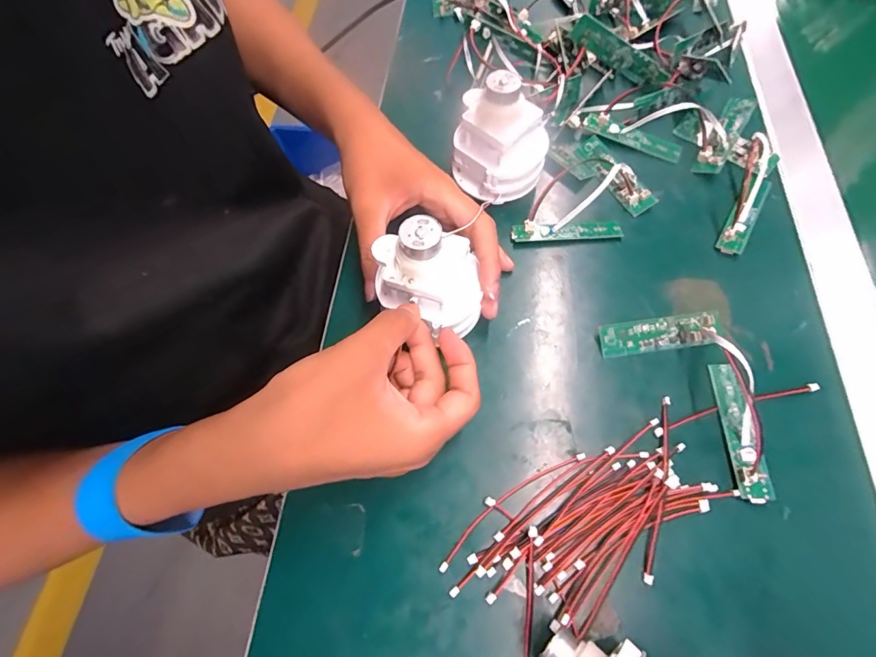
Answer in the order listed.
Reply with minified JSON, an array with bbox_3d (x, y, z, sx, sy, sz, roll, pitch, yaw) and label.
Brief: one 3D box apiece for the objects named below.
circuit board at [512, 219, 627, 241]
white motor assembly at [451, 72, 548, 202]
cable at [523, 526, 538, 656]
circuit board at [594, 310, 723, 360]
[{"bbox_3d":[0.100,-0.078,0.337,0.083,0.006,0.014,-3,64,4],"label":"circuit board"},{"bbox_3d":[0.046,-0.140,0.324,0.072,0.081,0.059,5,65,6],"label":"white motor assembly"},{"bbox_3d":[0.047,0.161,0.222,0.005,0.008,0.106,4,65,7],"label":"cable"},{"bbox_3d":[0.149,0.004,0.293,0.077,0.006,0.022,-8,81,4],"label":"circuit board"}]

